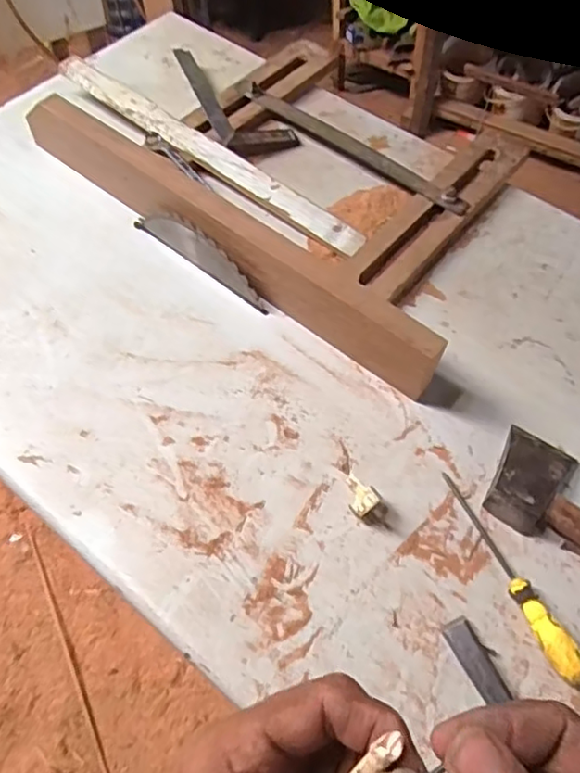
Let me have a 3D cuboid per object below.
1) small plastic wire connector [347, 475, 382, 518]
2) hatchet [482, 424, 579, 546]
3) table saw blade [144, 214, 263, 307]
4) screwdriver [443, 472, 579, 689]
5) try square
[{"bbox_3d":[0.069,0.111,0.615,0.030,0.027,0.043,-35,64,-17],"label":"small plastic wire connector"},{"bbox_3d":[0.333,0.141,0.594,0.272,0.035,0.113,27,62,18],"label":"hatchet"},{"bbox_3d":[-0.112,-0.169,0.739,0.190,0.066,0.009,37,66,17],"label":"table saw blade"},{"bbox_3d":[0.209,0.178,0.582,0.024,0.025,0.217,-23,59,-12],"label":"screwdriver"},{"bbox_3d":[-0.079,-0.425,0.893,0.110,0.024,0.260,-20,59,-10],"label":"try square"}]

